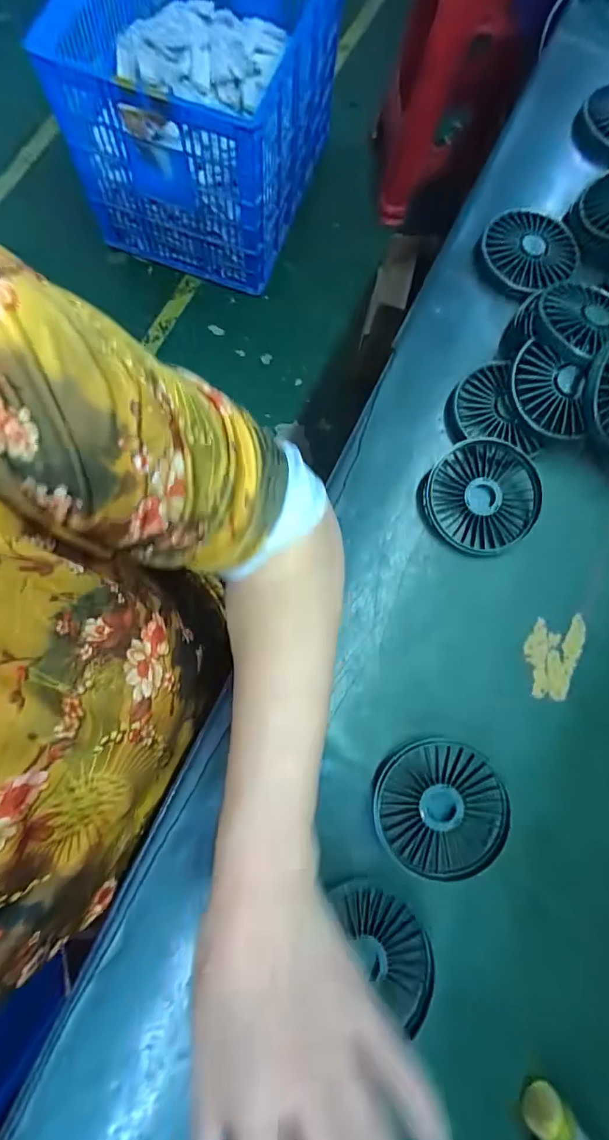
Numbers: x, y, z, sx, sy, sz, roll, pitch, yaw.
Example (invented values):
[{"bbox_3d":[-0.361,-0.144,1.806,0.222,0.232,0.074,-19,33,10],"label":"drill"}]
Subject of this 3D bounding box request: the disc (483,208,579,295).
[{"bbox_3d":[0.207,-0.292,0.401,0.081,0.013,0.081,0,78,-1],"label":"disc"}]

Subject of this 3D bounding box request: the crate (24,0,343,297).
[{"bbox_3d":[-0.226,-1.203,1.118,0.505,0.428,0.736,17,78,-1],"label":"crate"}]

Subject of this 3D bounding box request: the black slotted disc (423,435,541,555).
[{"bbox_3d":[0.141,-0.059,0.344,0.084,0.017,0.091,0,78,-1],"label":"black slotted disc"}]

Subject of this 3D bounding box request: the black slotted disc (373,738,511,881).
[{"bbox_3d":[0.090,0.157,0.296,0.084,0.017,0.082,0,78,-1],"label":"black slotted disc"}]

